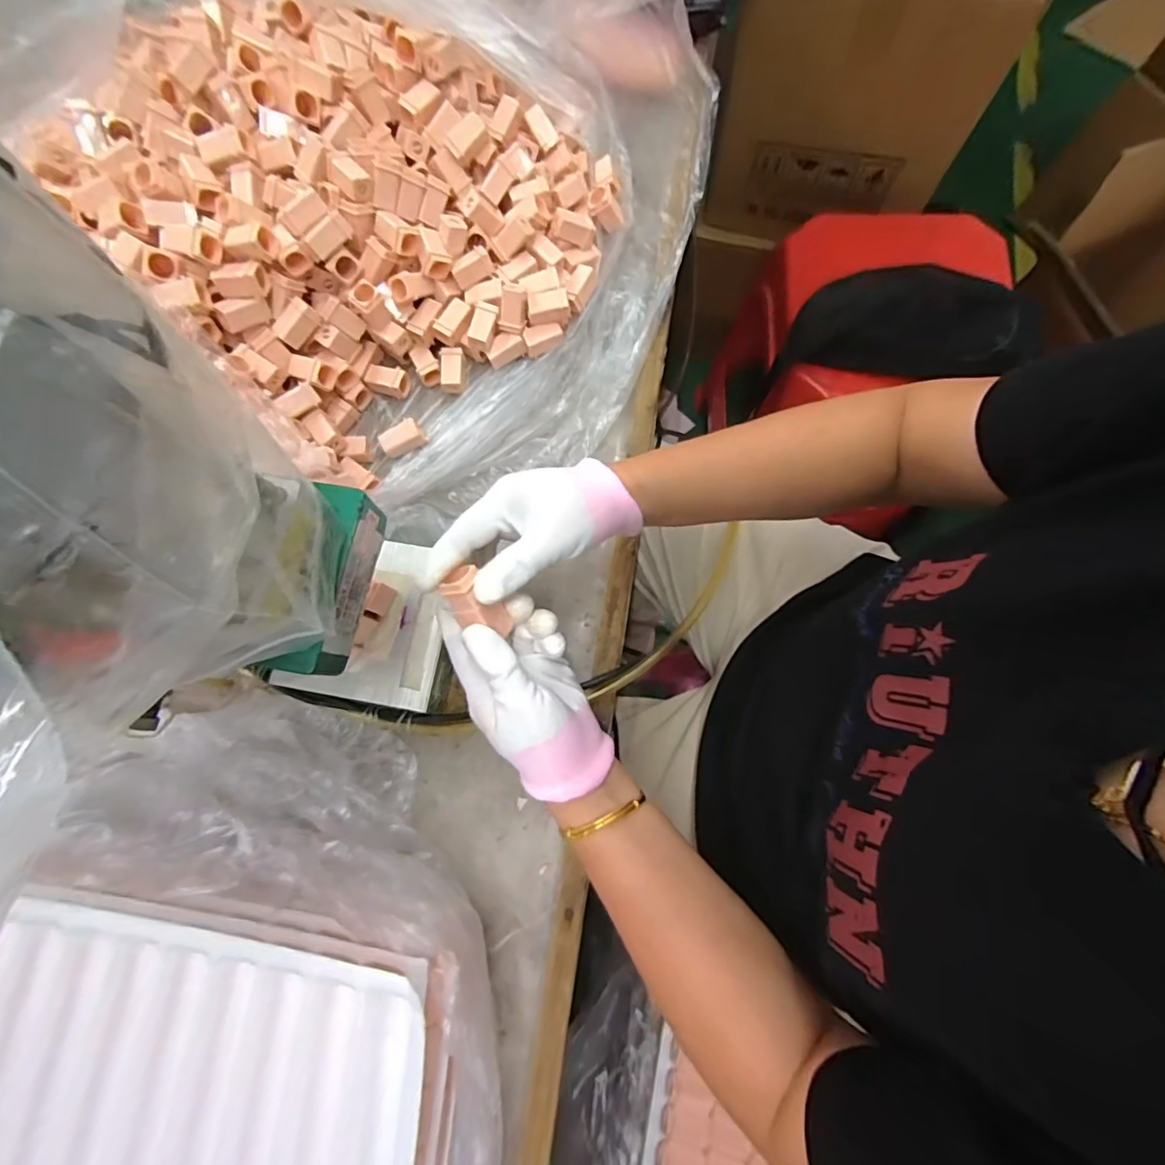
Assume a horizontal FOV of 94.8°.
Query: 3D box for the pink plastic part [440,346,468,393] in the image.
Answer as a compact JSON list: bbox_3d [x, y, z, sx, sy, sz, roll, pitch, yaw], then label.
[{"bbox_3d":[-0.117,-0.195,0.489,0.023,0.022,0.033,5,78,3],"label":"pink plastic part"}]

